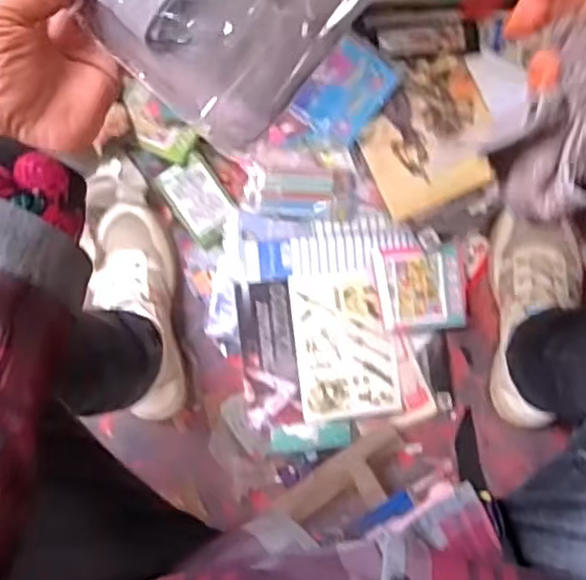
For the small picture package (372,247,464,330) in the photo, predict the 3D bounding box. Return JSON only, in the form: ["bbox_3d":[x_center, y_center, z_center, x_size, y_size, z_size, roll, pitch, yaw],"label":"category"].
[{"bbox_3d":[0.139,-0.002,0.764,0.093,0.020,0.088,-4,90,5],"label":"small picture package"}]

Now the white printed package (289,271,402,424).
[{"bbox_3d":[0.058,0.061,0.768,0.106,0.014,0.157,-6,90,5],"label":"white printed package"}]

